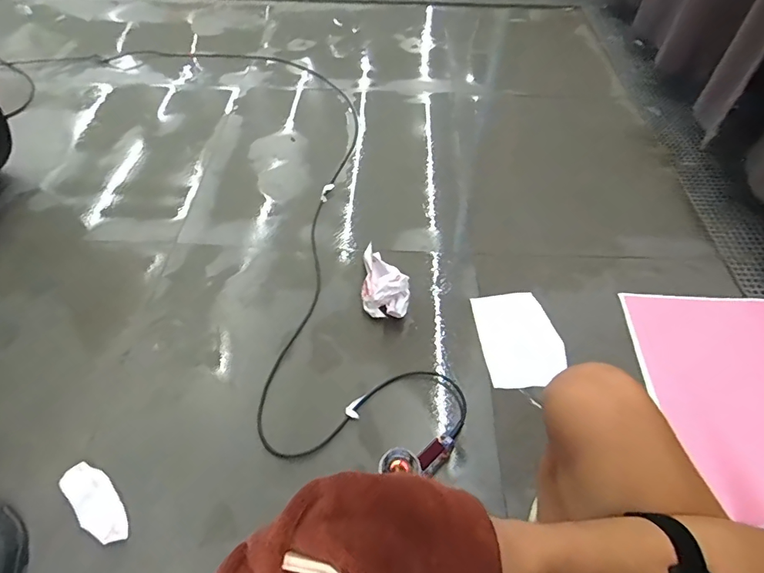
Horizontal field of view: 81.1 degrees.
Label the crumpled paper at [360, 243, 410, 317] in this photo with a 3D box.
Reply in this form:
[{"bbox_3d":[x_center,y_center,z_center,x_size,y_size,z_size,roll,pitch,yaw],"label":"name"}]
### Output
[{"bbox_3d":[0.009,-0.010,1.067,0.111,0.079,0.192,2,53,2],"label":"crumpled paper"}]

